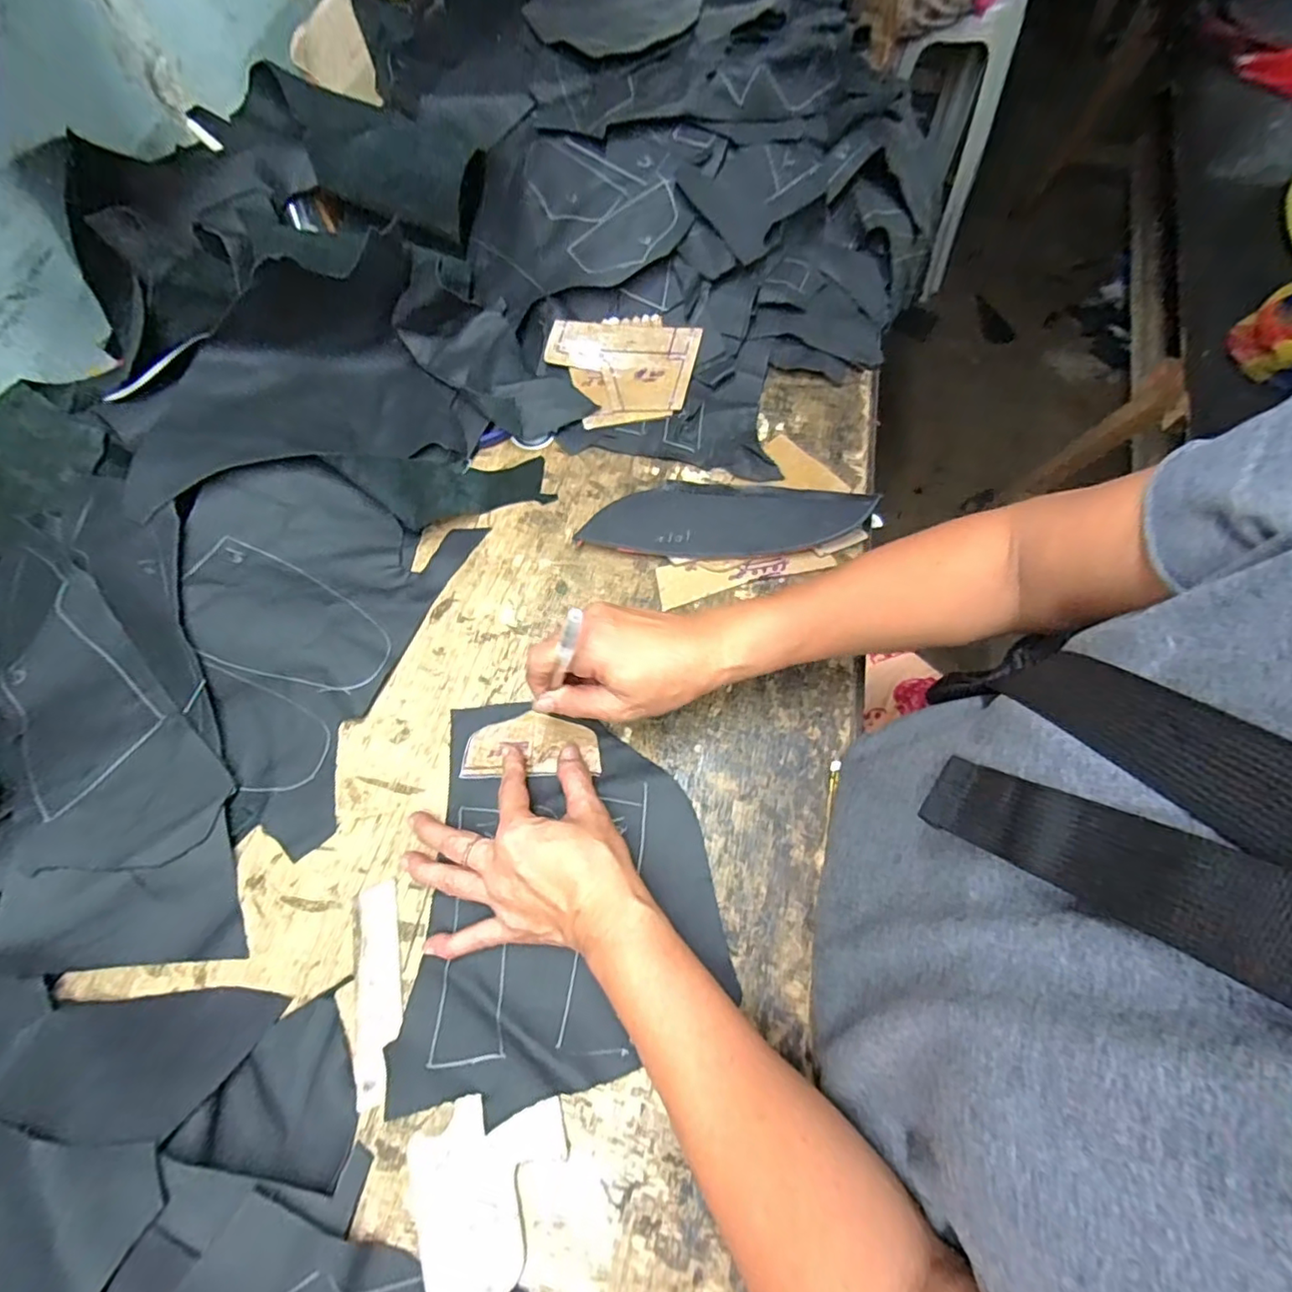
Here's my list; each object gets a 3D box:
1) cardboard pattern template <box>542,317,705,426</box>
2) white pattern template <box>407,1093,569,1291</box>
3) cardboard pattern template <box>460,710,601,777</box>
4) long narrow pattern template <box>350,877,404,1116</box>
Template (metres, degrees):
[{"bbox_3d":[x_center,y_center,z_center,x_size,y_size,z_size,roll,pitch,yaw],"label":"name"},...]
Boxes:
[{"bbox_3d":[-0.020,-0.233,0.511,0.124,0.007,0.089,4,88,-4],"label":"cardboard pattern template"},{"bbox_3d":[-0.079,0.283,0.307,0.082,0.007,0.085,-19,68,-8],"label":"white pattern template"},{"bbox_3d":[-0.077,0.067,0.401,0.089,0.004,0.041,-4,67,-1],"label":"cardboard pattern template"},{"bbox_3d":[-0.159,0.201,0.349,0.029,0.005,0.112,-12,67,-5],"label":"long narrow pattern template"}]

